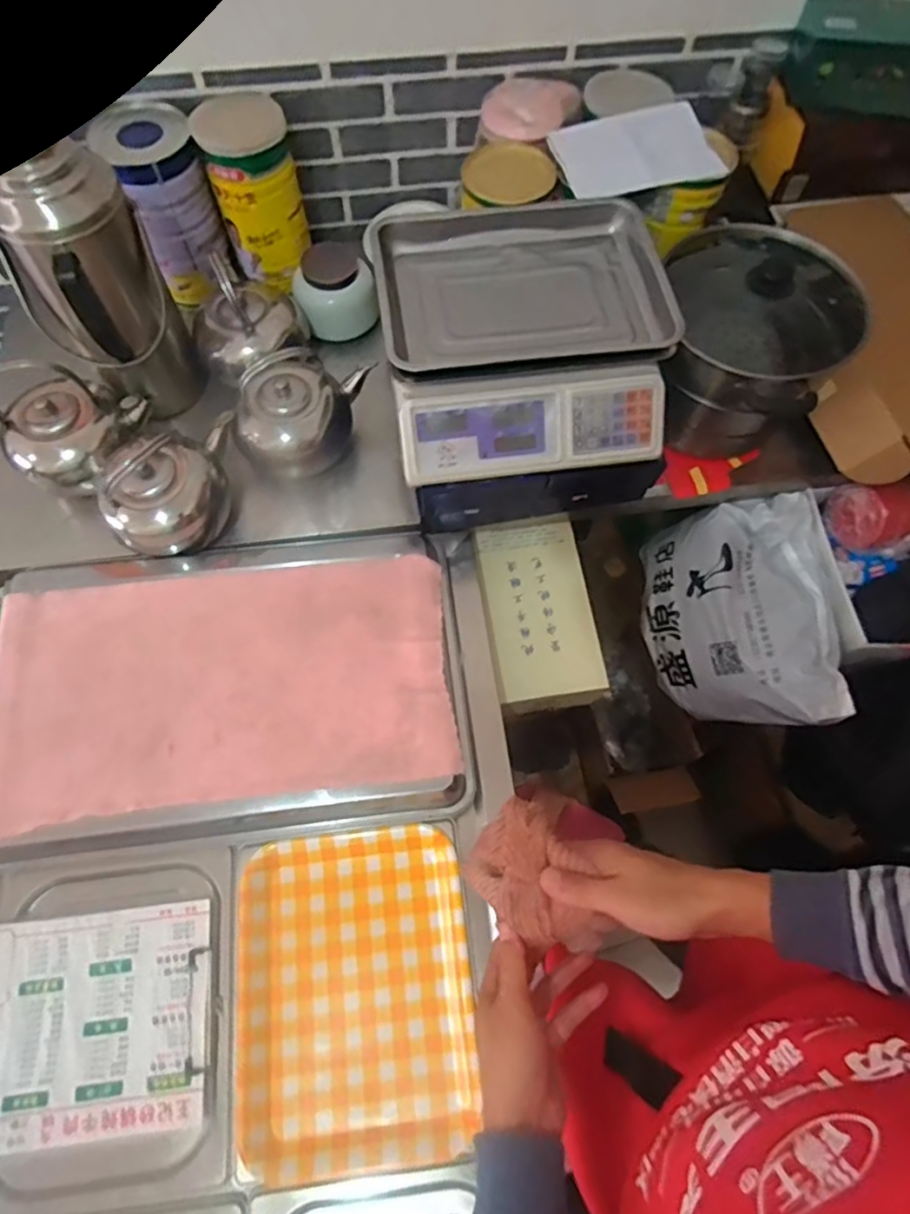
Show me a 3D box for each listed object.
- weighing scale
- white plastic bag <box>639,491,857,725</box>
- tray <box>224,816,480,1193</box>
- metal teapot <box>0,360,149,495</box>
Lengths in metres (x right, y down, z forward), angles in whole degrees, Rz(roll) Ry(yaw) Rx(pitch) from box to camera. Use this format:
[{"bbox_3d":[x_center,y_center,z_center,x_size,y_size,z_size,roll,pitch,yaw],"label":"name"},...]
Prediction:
[{"bbox_3d":[0.083,-0.335,0.839,0.334,0.214,0.339,-9,67,-4],"label":"weighing scale"},{"bbox_3d":[0.454,0.025,1.003,0.249,0.208,0.356,-4,67,-2],"label":"white plastic bag"},{"bbox_3d":[-0.112,0.423,0.692,0.257,0.022,0.321,-7,67,-3],"label":"tray"},{"bbox_3d":[-0.529,-0.257,0.841,0.136,0.136,0.176,38,71,15],"label":"metal teapot"}]

